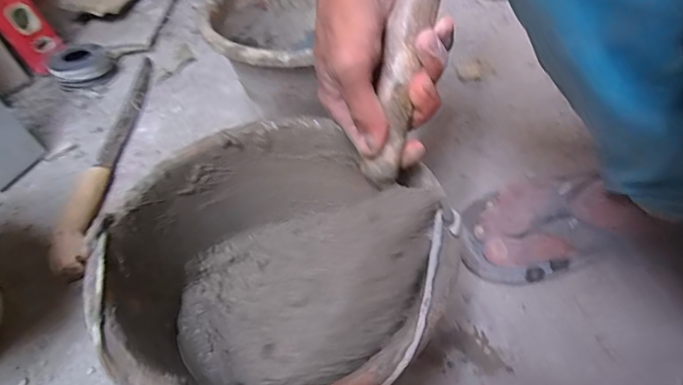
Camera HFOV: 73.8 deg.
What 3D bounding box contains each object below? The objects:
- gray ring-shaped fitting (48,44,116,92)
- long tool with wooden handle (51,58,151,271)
[{"bbox_3d":[-0.395,-0.192,0.697,0.084,0.043,0.079,-21,49,-15],"label":"gray ring-shaped fitting"},{"bbox_3d":[-0.301,-0.066,0.595,0.036,0.026,0.401,-6,49,-1],"label":"long tool with wooden handle"}]

